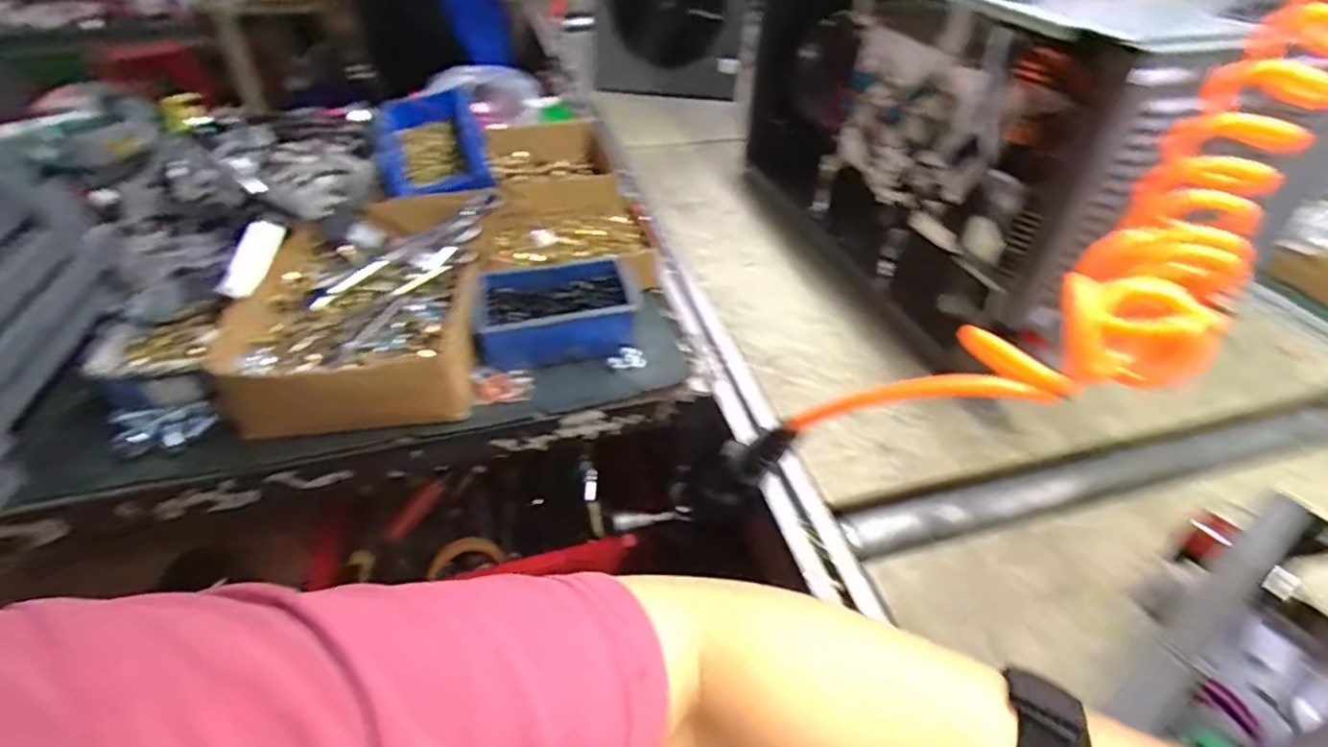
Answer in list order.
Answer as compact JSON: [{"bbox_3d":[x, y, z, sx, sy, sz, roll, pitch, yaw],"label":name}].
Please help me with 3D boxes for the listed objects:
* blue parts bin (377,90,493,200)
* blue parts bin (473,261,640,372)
[{"bbox_3d":[-0.264,-0.260,0.705,0.108,0.073,0.114,-12,44,-14],"label":"blue parts bin"},{"bbox_3d":[-0.100,-0.056,0.577,0.142,0.056,0.097,-7,43,-10],"label":"blue parts bin"}]

